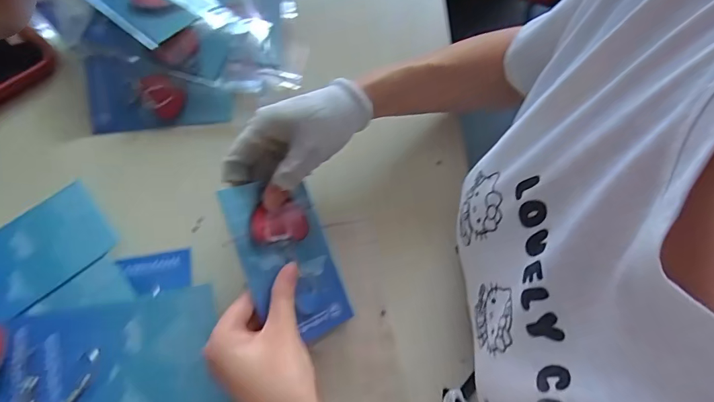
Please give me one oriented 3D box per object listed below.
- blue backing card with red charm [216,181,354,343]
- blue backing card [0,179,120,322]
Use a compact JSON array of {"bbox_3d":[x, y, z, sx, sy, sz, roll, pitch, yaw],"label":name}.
[{"bbox_3d":[-0.054,0.046,0.340,0.078,0.008,0.131,-19,91,-33],"label":"blue backing card with red charm"},{"bbox_3d":[-0.279,0.044,0.354,0.132,0.006,0.085,-39,71,-13],"label":"blue backing card"}]

